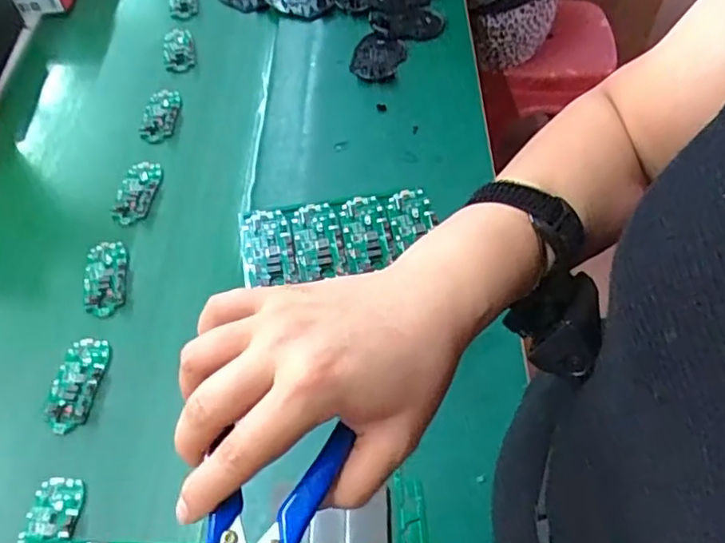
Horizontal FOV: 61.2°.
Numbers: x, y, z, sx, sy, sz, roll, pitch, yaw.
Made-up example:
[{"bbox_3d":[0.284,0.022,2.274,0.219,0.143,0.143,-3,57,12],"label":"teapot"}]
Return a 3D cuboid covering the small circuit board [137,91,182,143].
[{"bbox_3d":[-0.288,-0.223,0.878,0.046,0.016,0.110,1,55,2],"label":"small circuit board"}]

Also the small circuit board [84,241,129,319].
[{"bbox_3d":[-0.297,0.006,0.707,0.046,0.012,0.099,-6,56,-8],"label":"small circuit board"}]

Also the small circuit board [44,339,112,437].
[{"bbox_3d":[-0.291,0.113,0.623,0.047,0.015,0.097,3,54,1],"label":"small circuit board"}]

